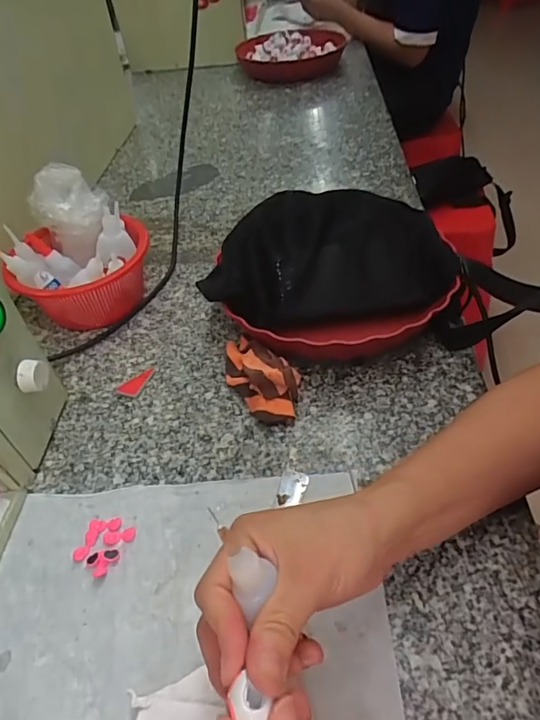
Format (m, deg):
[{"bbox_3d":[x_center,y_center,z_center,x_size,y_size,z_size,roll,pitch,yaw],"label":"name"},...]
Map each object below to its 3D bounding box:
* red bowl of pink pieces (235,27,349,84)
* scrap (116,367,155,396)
[{"bbox_3d":[0.048,-0.690,1.113,0.240,0.058,0.243,0,46,6],"label":"red bowl of pink pieces"},{"bbox_3d":[-0.131,0.019,0.485,0.021,0.004,0.039,14,49,19],"label":"scrap"}]

